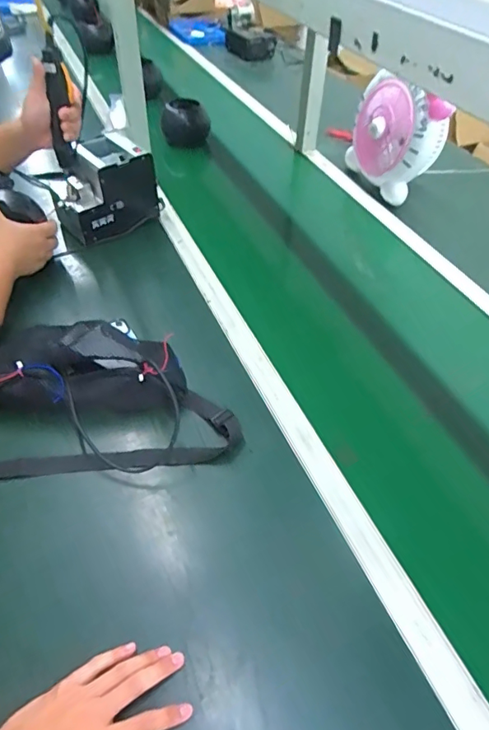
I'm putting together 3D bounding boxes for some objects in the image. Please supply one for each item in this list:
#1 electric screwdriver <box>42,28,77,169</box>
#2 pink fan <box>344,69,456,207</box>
[{"bbox_3d":[-0.322,-0.443,0.850,0.048,0.204,0.043,-35,58,-29],"label":"electric screwdriver"},{"bbox_3d":[0.325,-0.494,1.046,0.091,0.218,0.234,-16,50,-16],"label":"pink fan"}]

